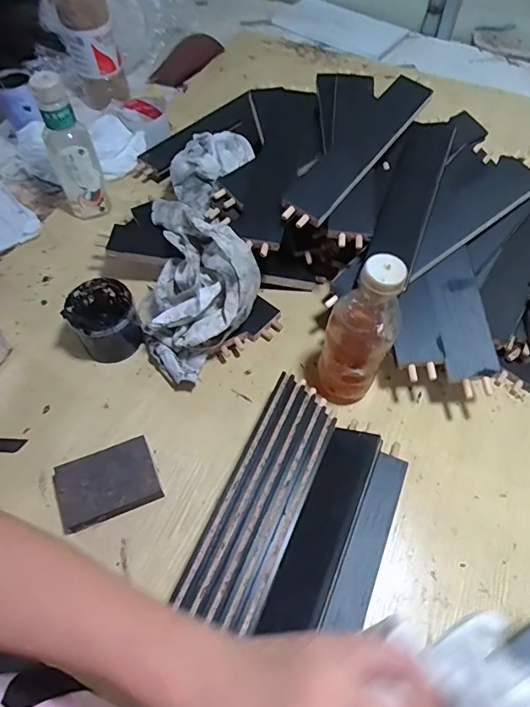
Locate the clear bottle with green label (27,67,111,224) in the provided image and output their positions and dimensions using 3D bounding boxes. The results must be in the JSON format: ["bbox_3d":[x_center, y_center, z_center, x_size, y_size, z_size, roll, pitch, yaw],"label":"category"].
[{"bbox_3d":[-0.275,-0.285,0.669,0.065,0.216,0.064,-23,60,-13],"label":"clear bottle with green label"}]

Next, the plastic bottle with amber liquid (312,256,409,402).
[{"bbox_3d":[0.098,-0.017,0.506,0.074,0.200,0.063,15,59,10],"label":"plastic bottle with amber liquid"}]

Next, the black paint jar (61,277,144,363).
[{"bbox_3d":[-0.198,-0.041,0.587,0.075,0.073,0.083,-21,60,-12],"label":"black paint jar"}]

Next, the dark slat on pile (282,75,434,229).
[{"bbox_3d":[0.123,-0.272,0.617,0.062,0.015,0.306,33,68,19],"label":"dark slat on pile"}]

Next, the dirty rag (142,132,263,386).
[{"bbox_3d":[-0.090,-0.166,0.647,0.151,0.105,0.416,-3,58,-1],"label":"dirty rag"}]

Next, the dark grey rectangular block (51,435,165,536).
[{"bbox_3d":[-0.169,0.139,0.501,0.102,0.019,0.069,-21,60,-12],"label":"dark grey rectangular block"}]

